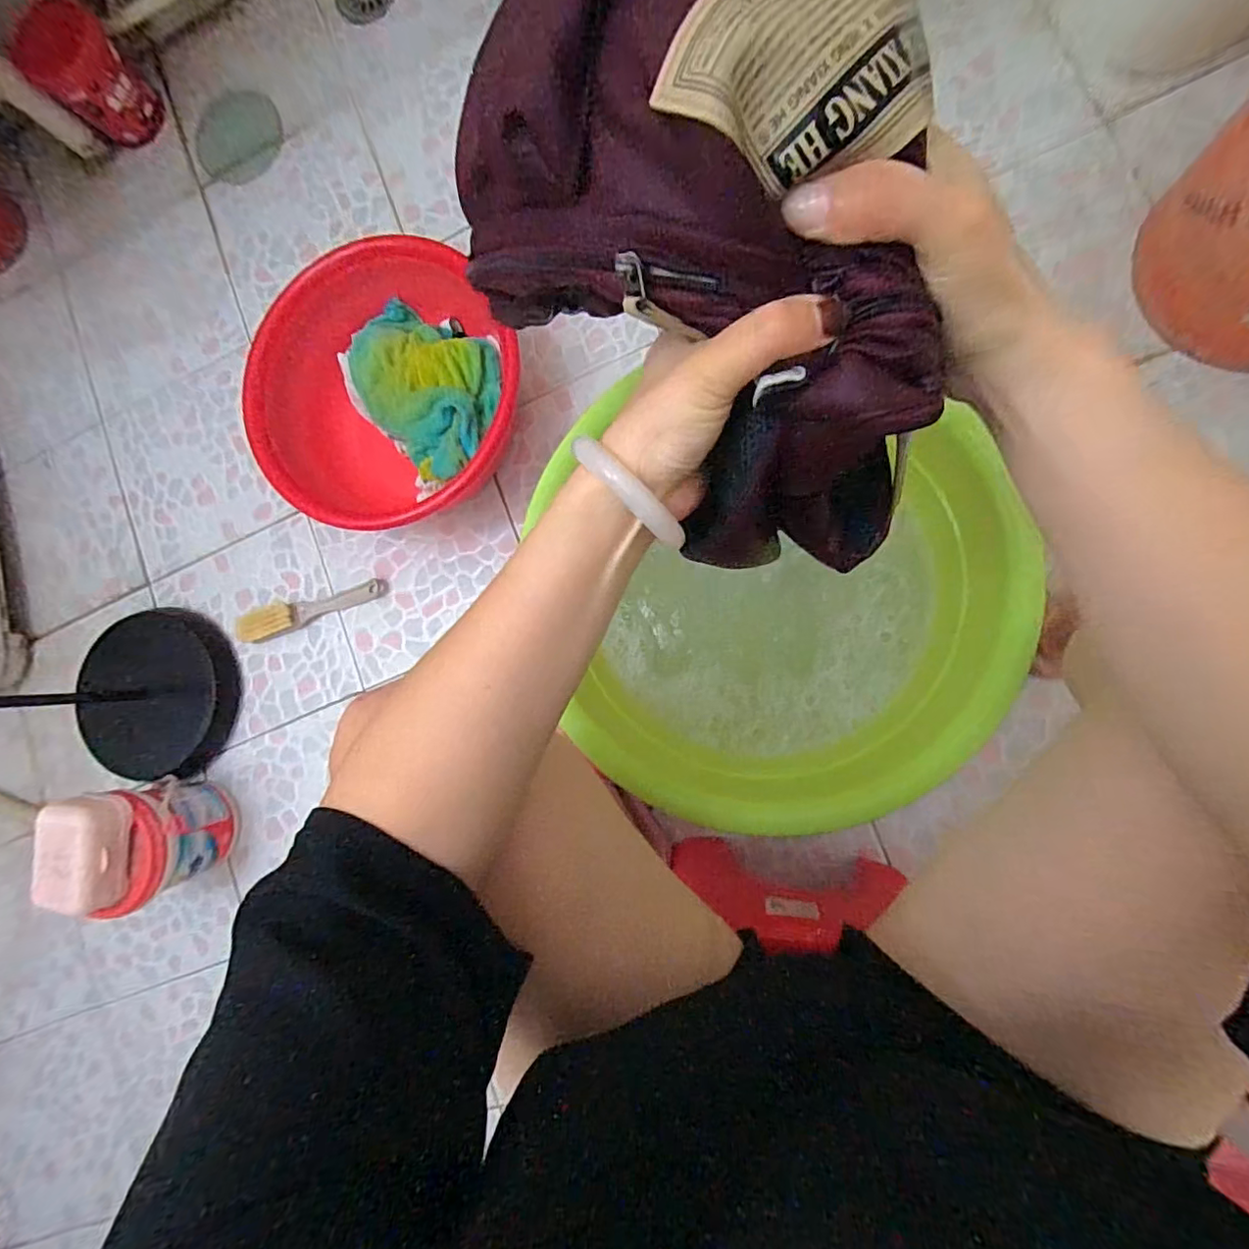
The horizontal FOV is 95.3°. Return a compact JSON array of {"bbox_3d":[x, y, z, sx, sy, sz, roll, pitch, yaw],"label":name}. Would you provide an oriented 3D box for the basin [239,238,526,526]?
[{"bbox_3d":[-0.307,-0.308,0.786,0.338,0.148,0.349,0,88,8],"label":"basin"}]

